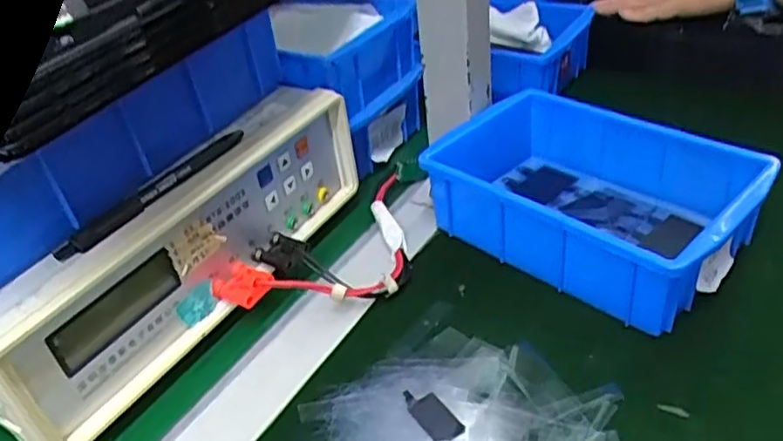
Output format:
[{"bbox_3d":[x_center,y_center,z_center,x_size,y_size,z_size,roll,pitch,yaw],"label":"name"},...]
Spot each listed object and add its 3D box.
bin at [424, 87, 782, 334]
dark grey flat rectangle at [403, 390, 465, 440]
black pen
[{"bbox_3d":[0.133,-0.016,0.462,0.127,0.070,0.193,-34,44,-31],"label":"bin"},{"bbox_3d":[0.022,0.105,0.368,0.019,0.004,0.040,-26,40,-23],"label":"dark grey flat rectangle"},{"bbox_3d":[-0.138,-0.019,0.395,0.009,0.013,0.131,21,45,33],"label":"black pen"}]

